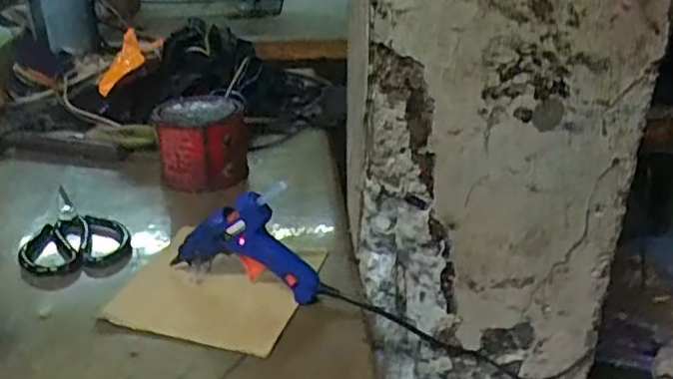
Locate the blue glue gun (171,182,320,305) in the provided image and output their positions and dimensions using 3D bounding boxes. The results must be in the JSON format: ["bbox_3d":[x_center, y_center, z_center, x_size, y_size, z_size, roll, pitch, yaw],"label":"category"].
[{"bbox_3d":[-0.081,0.045,0.573,0.133,0.099,0.024,7,27,14],"label":"blue glue gun"}]

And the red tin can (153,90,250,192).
[{"bbox_3d":[-0.160,-0.064,0.793,0.105,0.081,0.103,-5,27,-9],"label":"red tin can"}]

